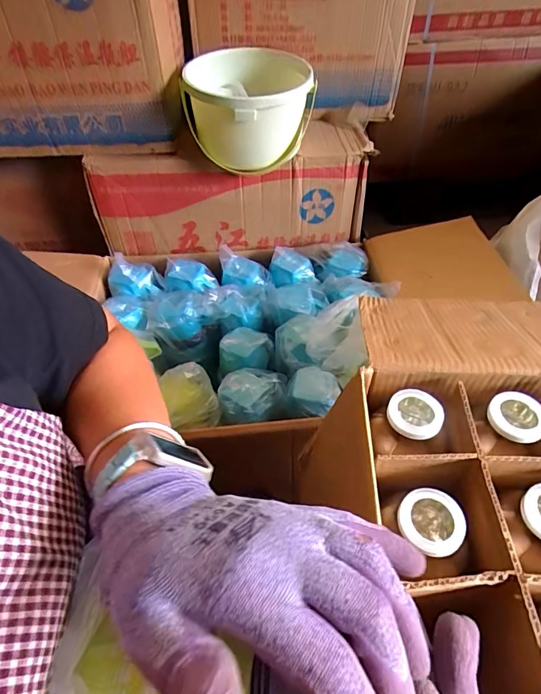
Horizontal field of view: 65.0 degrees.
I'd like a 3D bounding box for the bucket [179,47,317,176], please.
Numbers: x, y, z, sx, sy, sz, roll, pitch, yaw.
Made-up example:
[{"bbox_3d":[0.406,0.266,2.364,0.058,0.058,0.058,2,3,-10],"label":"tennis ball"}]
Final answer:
[{"bbox_3d":[-0.042,-0.425,0.771,0.225,0.147,0.221,-1,49,1],"label":"bucket"}]

